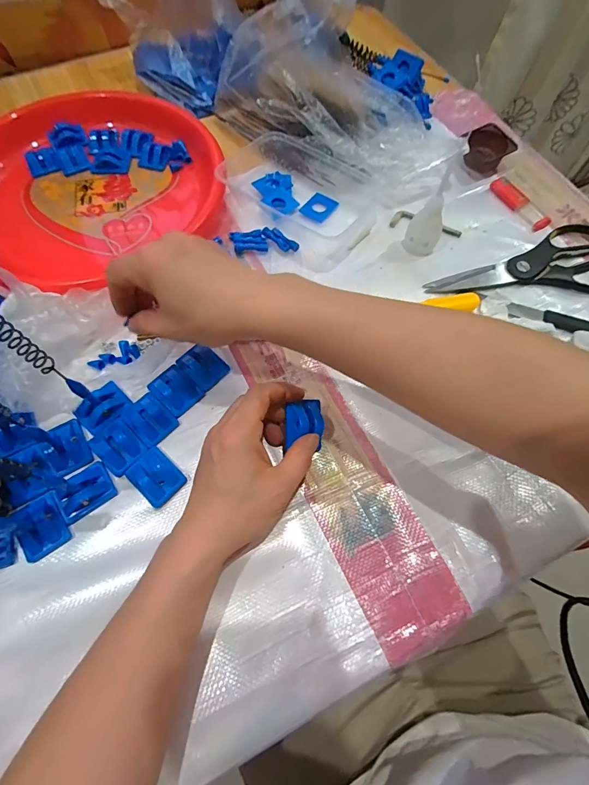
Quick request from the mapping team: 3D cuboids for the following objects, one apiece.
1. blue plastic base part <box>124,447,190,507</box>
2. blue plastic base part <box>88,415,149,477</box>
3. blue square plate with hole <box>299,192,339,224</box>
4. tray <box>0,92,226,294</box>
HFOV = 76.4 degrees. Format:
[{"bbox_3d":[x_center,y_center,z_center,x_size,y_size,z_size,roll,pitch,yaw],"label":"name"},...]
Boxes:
[{"bbox_3d":[-0.117,0.069,0.311,0.044,0.009,0.033,40,72,15],"label":"blue plastic base part"},{"bbox_3d":[-0.152,0.044,0.320,0.035,0.008,0.045,-41,73,-16],"label":"blue plastic base part"},{"bbox_3d":[0.030,-0.219,0.440,0.034,0.004,0.038,35,71,13],"label":"blue square plate with hole"},{"bbox_3d":[-0.242,-0.247,0.428,0.298,0.038,0.313,-42,74,-16],"label":"tray"}]

